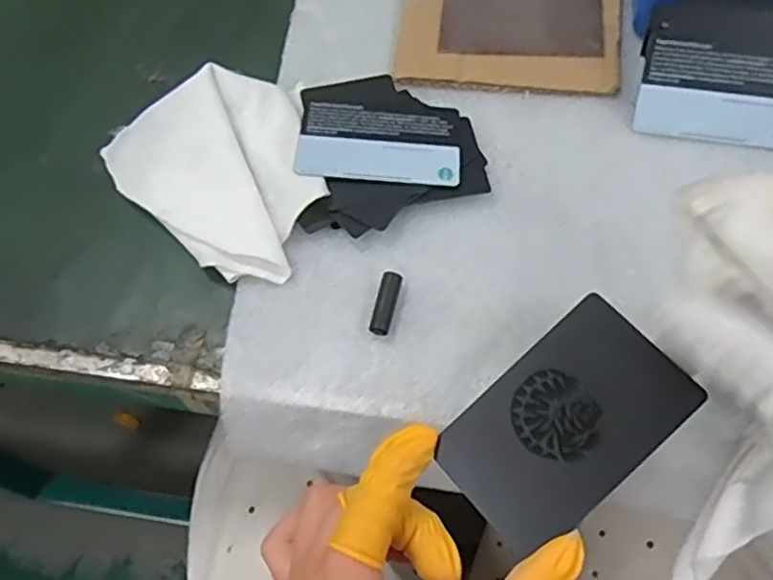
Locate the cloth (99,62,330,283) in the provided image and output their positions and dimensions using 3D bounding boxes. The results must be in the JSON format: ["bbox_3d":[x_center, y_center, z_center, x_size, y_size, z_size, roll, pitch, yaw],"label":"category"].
[{"bbox_3d":[-0.080,-0.067,0.350,0.124,0.022,0.098,40,70,19],"label":"cloth"}]

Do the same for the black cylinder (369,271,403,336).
[{"bbox_3d":[0.000,0.007,0.319,0.010,0.010,0.030,13,64,8],"label":"black cylinder"}]

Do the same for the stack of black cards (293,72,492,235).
[{"bbox_3d":[0.000,-0.077,0.356,0.096,0.013,0.095,-11,63,-4],"label":"stack of black cards"}]

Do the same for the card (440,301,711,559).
[{"bbox_3d":[0.063,0.048,0.236,0.085,0.004,0.053,-44,72,1],"label":"card"}]

